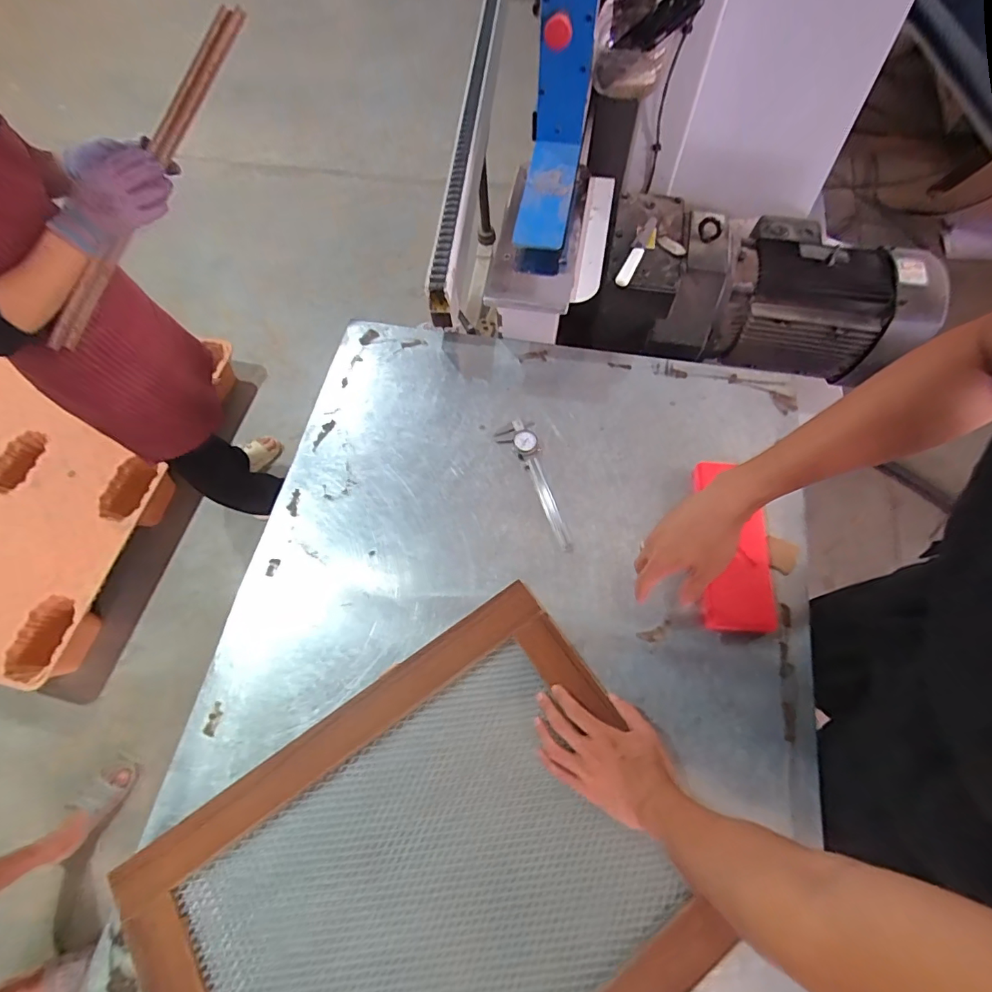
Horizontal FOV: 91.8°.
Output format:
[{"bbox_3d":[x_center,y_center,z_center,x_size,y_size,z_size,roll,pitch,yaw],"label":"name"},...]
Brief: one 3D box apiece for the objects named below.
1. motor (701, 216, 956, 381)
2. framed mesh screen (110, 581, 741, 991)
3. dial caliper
[{"bbox_3d":[0.571,-0.356,0.879,0.346,0.176,0.245,11,67,8],"label":"motor"},{"bbox_3d":[-0.074,0.451,0.551,0.592,0.034,0.455,-34,70,-13],"label":"framed mesh screen"},{"bbox_3d":[0.068,-0.022,0.755,0.058,0.016,0.232,-21,68,-8],"label":"dial caliper"}]

